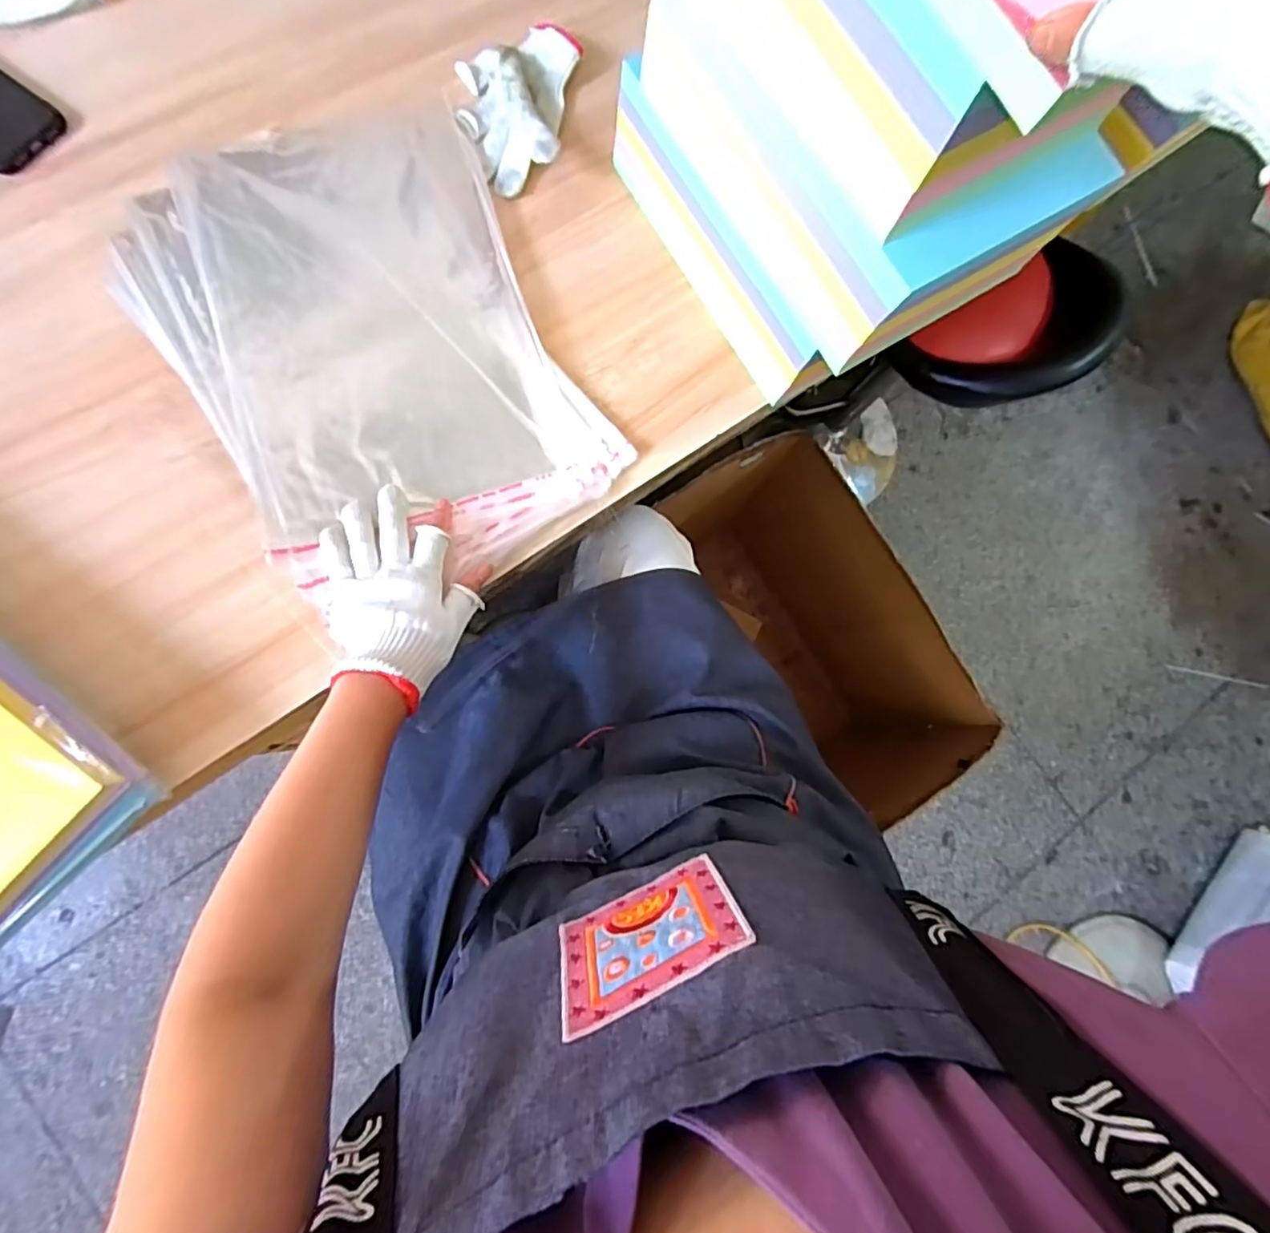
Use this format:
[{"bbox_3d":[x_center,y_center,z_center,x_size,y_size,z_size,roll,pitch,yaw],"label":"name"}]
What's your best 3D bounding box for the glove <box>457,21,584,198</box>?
[{"bbox_3d":[-0.116,-0.485,0.577,0.109,0.034,0.173,10,80,-6],"label":"glove"}]

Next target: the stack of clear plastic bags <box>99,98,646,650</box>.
[{"bbox_3d":[-0.222,-0.228,0.528,0.300,0.022,0.405,-26,89,-9],"label":"stack of clear plastic bags"}]

